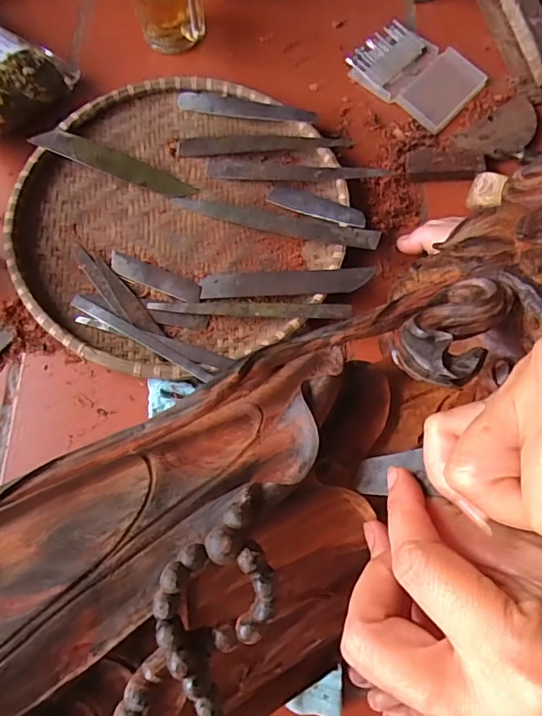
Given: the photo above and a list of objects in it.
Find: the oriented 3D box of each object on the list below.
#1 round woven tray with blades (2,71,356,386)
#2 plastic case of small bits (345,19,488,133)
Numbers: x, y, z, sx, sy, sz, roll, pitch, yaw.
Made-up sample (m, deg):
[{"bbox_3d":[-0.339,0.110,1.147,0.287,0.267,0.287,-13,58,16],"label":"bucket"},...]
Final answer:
[{"bbox_3d":[-0.094,-0.144,0.507,0.325,0.033,0.334,-1,73,2],"label":"round woven tray with blades"},{"bbox_3d":[0.170,-0.334,0.570,0.137,0.013,0.102,43,79,13],"label":"plastic case of small bits"}]

